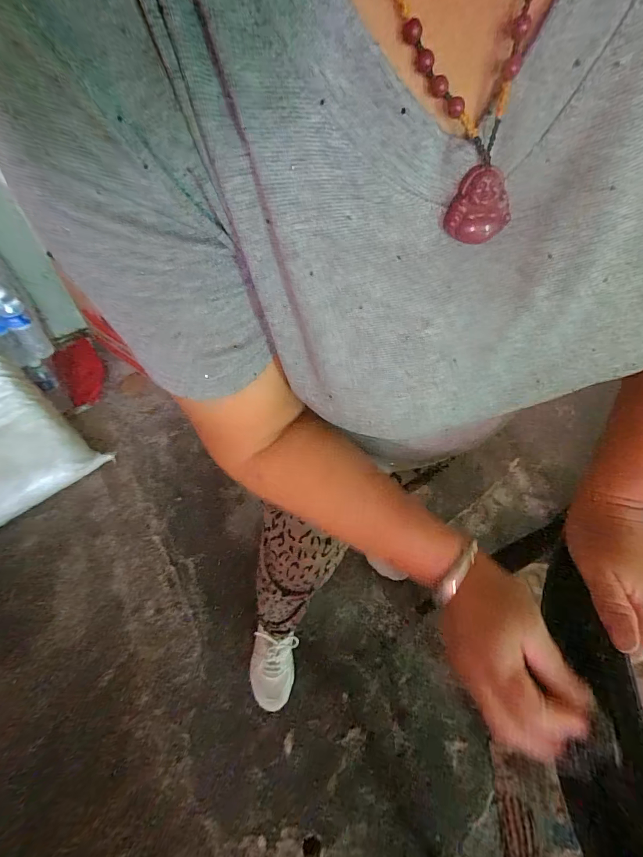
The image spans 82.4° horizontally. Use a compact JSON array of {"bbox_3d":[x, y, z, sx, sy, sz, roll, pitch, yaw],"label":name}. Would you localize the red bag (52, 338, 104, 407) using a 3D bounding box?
[{"bbox_3d":[-0.938,-0.229,1.435,0.133,0.143,0.377,-27,57,-19],"label":"red bag"}]

